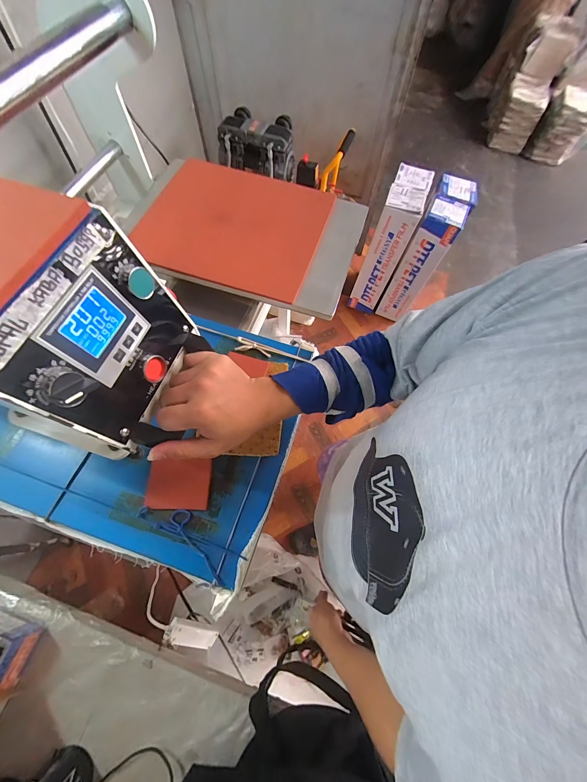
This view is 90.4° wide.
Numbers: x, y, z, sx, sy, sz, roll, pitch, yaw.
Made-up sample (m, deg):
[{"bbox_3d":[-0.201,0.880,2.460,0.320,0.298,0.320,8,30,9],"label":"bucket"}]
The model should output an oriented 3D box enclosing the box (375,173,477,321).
[{"bbox_3d":[0.648,-0.664,1.488,0.171,0.622,0.318,29,69,10],"label":"box"}]

